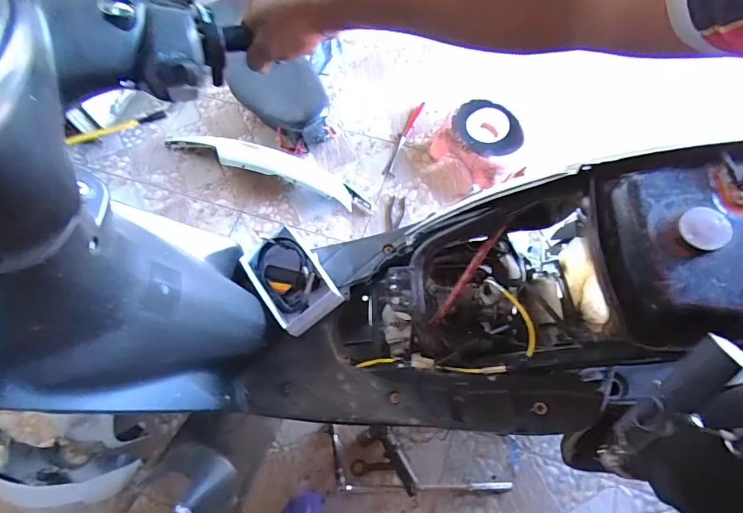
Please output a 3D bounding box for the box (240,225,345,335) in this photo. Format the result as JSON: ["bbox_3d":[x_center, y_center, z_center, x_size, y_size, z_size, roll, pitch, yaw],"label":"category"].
[{"bbox_3d":[-0.184,0.053,0.997,0.157,0.071,0.238,-34,70,-12],"label":"box"}]

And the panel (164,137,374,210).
[{"bbox_3d":[-0.366,-0.318,1.449,0.790,0.128,0.133,17,69,9],"label":"panel"}]

